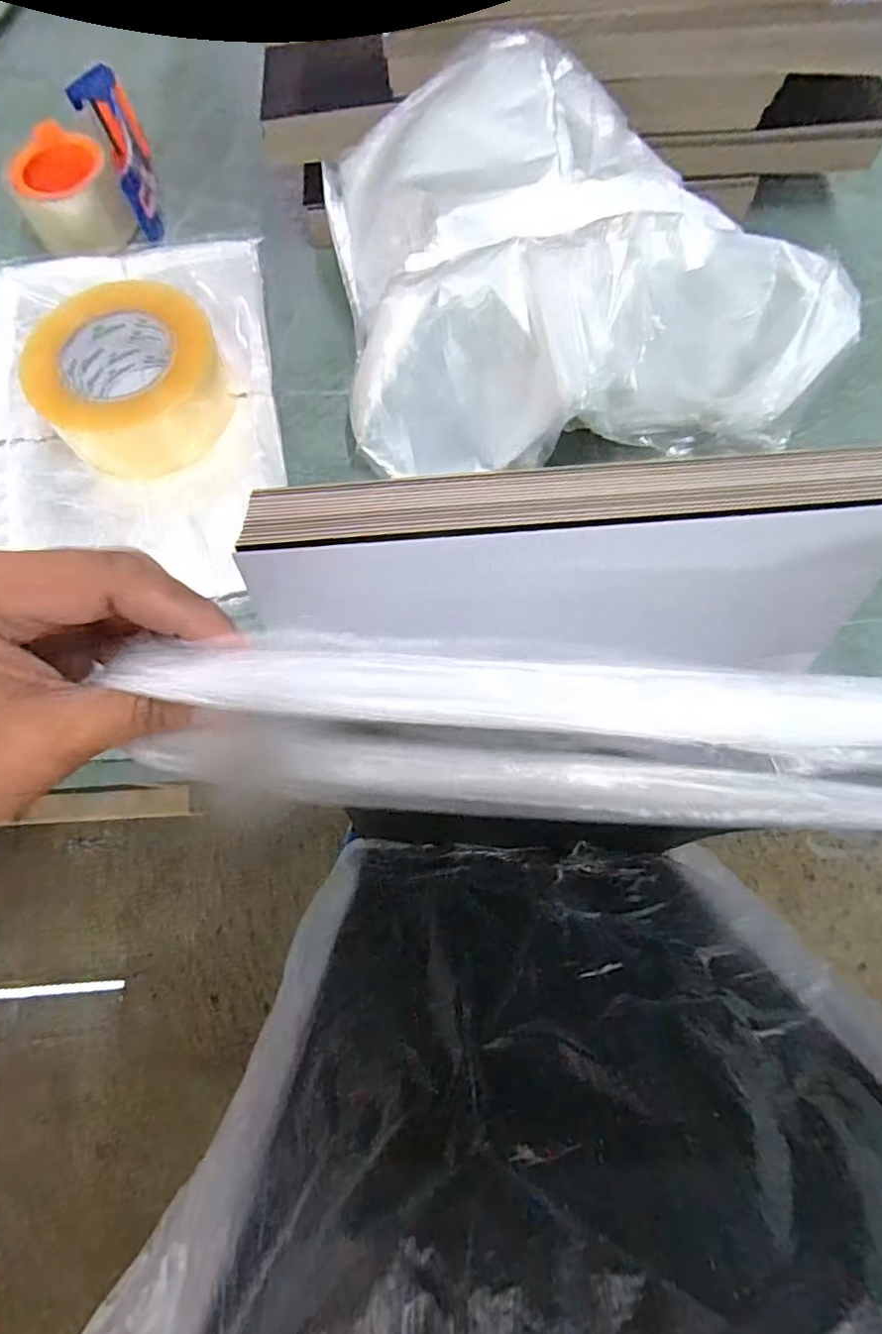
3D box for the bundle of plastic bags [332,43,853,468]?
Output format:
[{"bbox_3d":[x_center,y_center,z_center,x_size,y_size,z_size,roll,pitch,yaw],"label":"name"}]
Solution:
[{"bbox_3d":[0.084,-0.267,0.399,0.303,0.127,0.268,-8,73,-2],"label":"bundle of plastic bags"}]

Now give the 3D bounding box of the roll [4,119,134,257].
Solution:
[{"bbox_3d":[-0.319,-0.409,0.504,0.085,0.049,0.093,-29,75,-8],"label":"roll"}]

